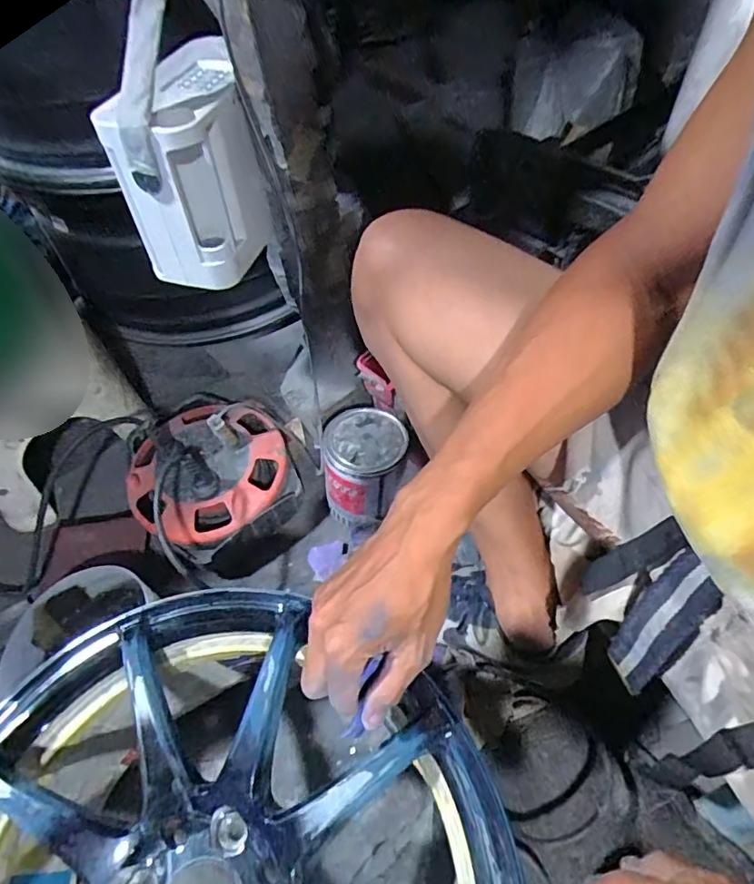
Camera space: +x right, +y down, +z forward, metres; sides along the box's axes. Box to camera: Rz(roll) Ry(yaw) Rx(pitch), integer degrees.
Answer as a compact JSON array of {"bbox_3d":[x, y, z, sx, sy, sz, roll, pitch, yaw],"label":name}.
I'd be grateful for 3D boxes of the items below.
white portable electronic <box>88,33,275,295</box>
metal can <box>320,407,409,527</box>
[{"bbox_3d":[-0.169,-0.257,0.522,0.080,0.179,0.152,25,61,19],"label":"white portable electronic"},{"bbox_3d":[-0.015,0.033,0.691,0.102,0.113,0.111,-2,56,2],"label":"metal can"}]

